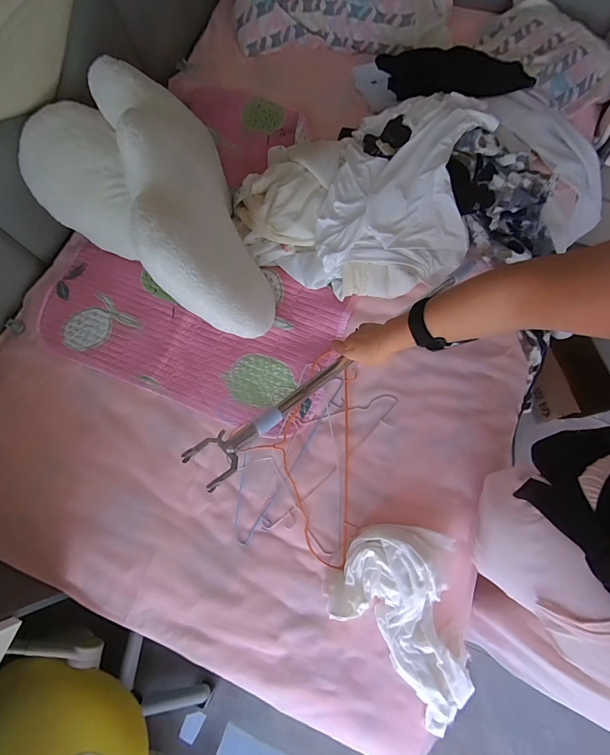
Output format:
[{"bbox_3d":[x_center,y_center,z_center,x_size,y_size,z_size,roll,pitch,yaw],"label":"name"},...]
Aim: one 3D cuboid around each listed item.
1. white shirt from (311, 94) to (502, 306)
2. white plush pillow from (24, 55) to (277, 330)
[{"bbox_3d":[0.215,-0.404,0.841,0.349,0.161,0.429,6,76,2],"label":"white shirt"},{"bbox_3d":[-0.282,-0.394,0.766,0.631,0.259,0.367,36,78,13],"label":"white plush pillow"}]

